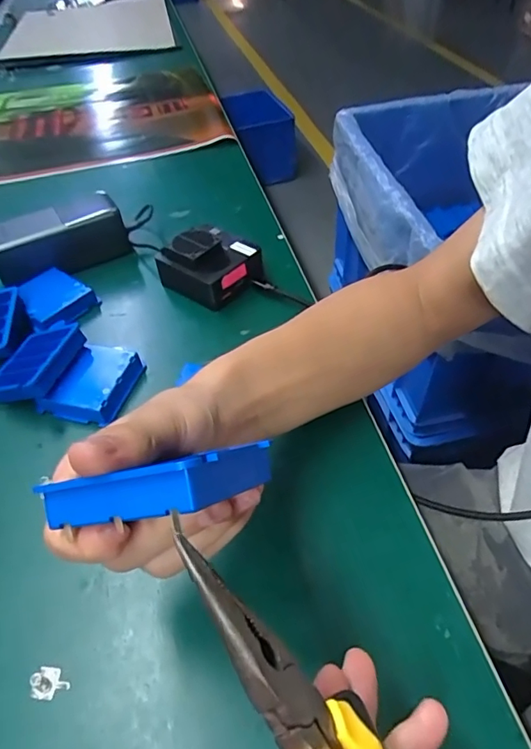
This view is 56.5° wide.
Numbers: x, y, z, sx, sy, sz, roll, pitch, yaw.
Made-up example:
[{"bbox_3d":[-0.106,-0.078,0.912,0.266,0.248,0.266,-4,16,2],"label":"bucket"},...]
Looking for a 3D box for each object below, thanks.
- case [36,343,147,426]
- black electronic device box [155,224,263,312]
[{"bbox_3d":[-0.137,0.004,0.398,0.058,0.025,0.072,12,50,15],"label":"case"},{"bbox_3d":[-0.052,-0.105,0.474,0.074,0.052,0.071,33,58,30],"label":"black electronic device box"}]

